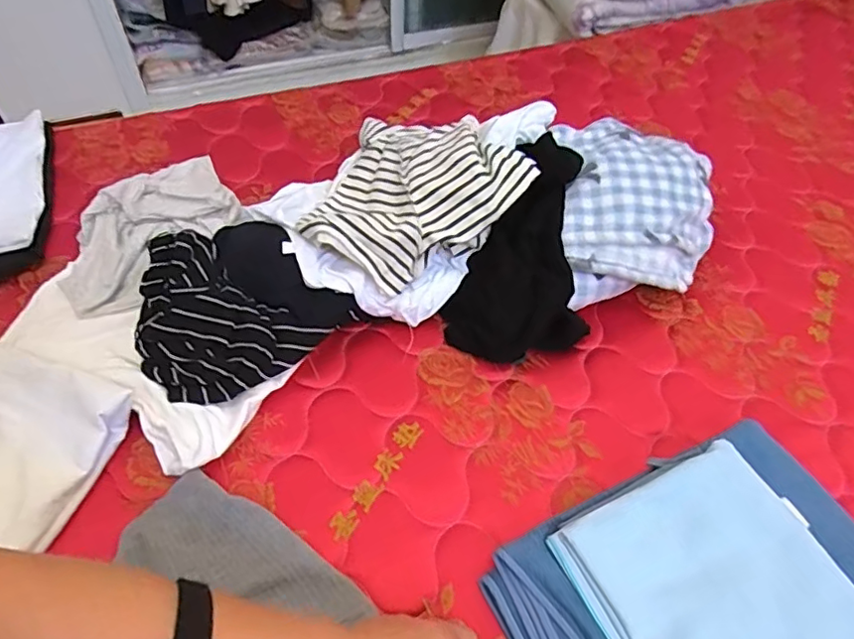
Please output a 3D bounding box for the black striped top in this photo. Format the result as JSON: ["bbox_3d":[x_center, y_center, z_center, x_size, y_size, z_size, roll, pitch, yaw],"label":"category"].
[{"bbox_3d":[-0.220,-0.017,0.642,0.212,0.088,0.193,-37,62,-27],"label":"black striped top"}]

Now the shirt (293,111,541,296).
[{"bbox_3d":[-0.016,-0.146,0.675,0.230,0.094,0.211,2,52,-2],"label":"shirt"}]

